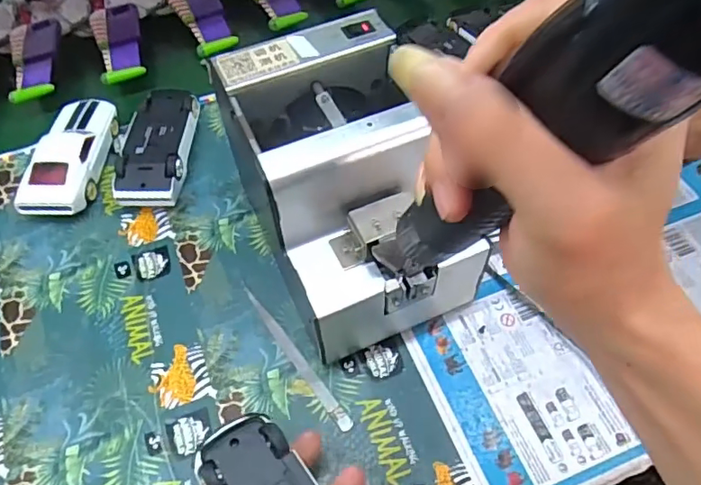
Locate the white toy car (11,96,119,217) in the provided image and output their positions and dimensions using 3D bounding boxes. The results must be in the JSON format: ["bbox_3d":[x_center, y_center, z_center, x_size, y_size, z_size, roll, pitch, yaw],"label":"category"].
[{"bbox_3d":[-0.248,-0.078,0.486,0.053,0.036,0.125,4,58,4],"label":"white toy car"}]

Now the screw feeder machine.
[{"bbox_3d":[0.001,-0.034,0.383,0.138,0.147,0.176,-20,59,-11],"label":"screw feeder machine"}]

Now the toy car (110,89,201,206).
[{"bbox_3d":[-0.171,-0.085,0.488,0.057,0.036,0.126,0,57,2],"label":"toy car"}]

